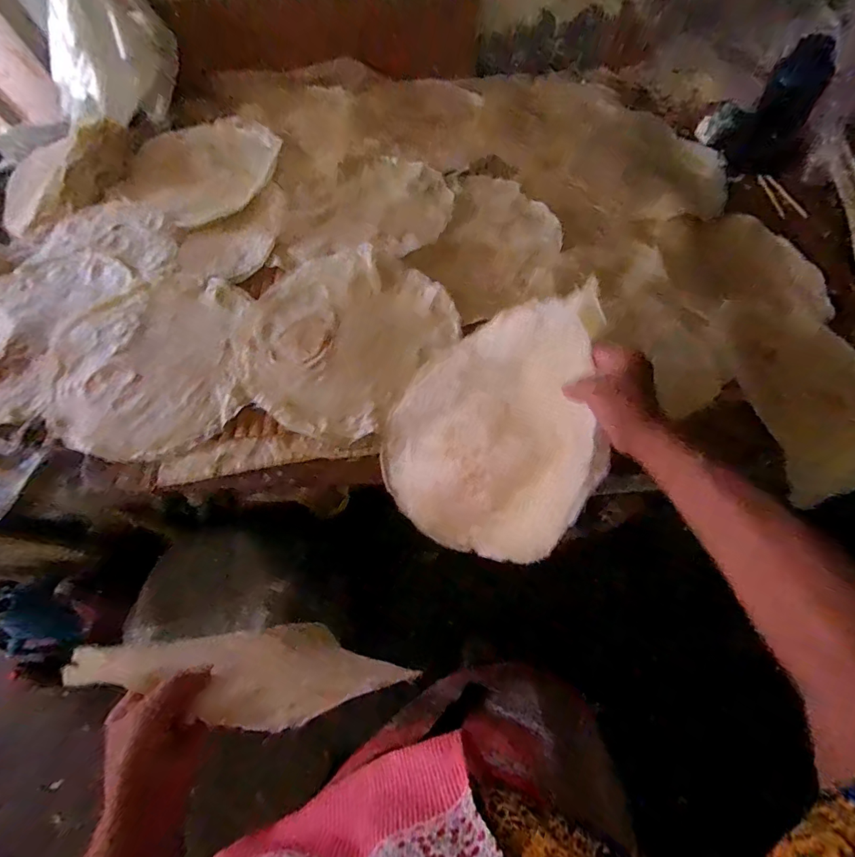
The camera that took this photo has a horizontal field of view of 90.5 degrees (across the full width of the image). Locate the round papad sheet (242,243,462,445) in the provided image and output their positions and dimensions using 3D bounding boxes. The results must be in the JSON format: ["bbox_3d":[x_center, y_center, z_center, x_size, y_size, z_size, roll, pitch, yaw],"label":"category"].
[{"bbox_3d":[-0.151,-0.159,0.708,0.329,0.021,0.339,-4,64,9],"label":"round papad sheet"}]

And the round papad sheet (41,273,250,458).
[{"bbox_3d":[-0.444,-0.110,0.690,0.297,0.013,0.338,-15,63,4],"label":"round papad sheet"}]

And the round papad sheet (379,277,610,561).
[{"bbox_3d":[0.088,-0.023,0.554,0.311,0.089,0.342,-3,61,41],"label":"round papad sheet"}]

